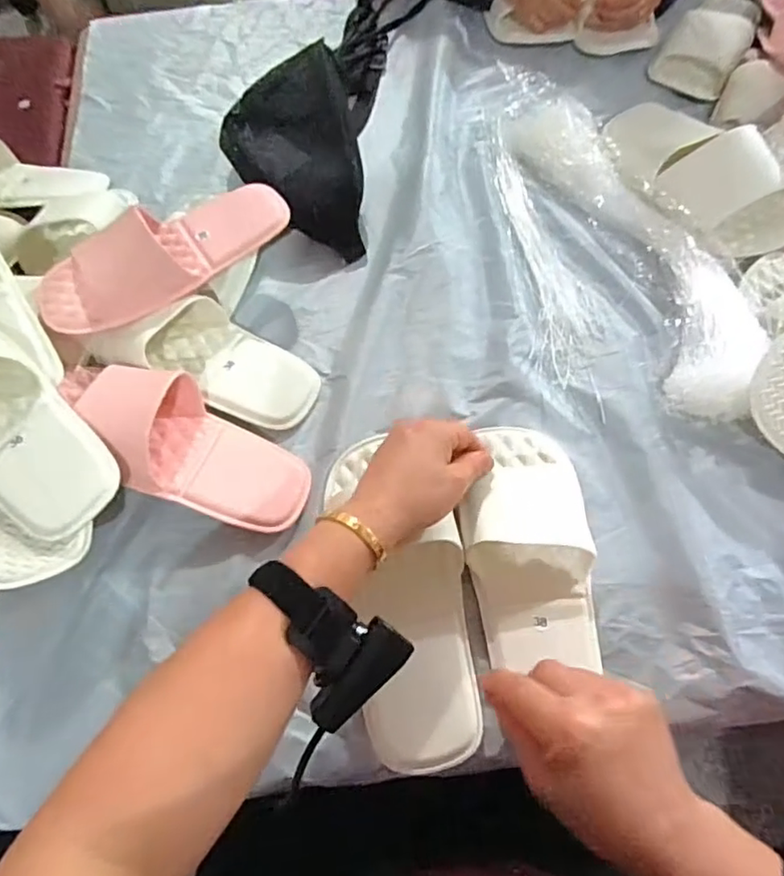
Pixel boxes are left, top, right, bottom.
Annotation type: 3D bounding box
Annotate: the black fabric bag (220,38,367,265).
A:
[{"bbox_3d":[-0.105,-0.301,0.624,0.134,0.087,0.225,-11,64,-5],"label":"black fabric bag"}]

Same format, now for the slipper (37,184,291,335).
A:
[{"bbox_3d":[-0.204,-0.176,0.519,0.225,0.060,0.093,-41,70,-18],"label":"slipper"}]

